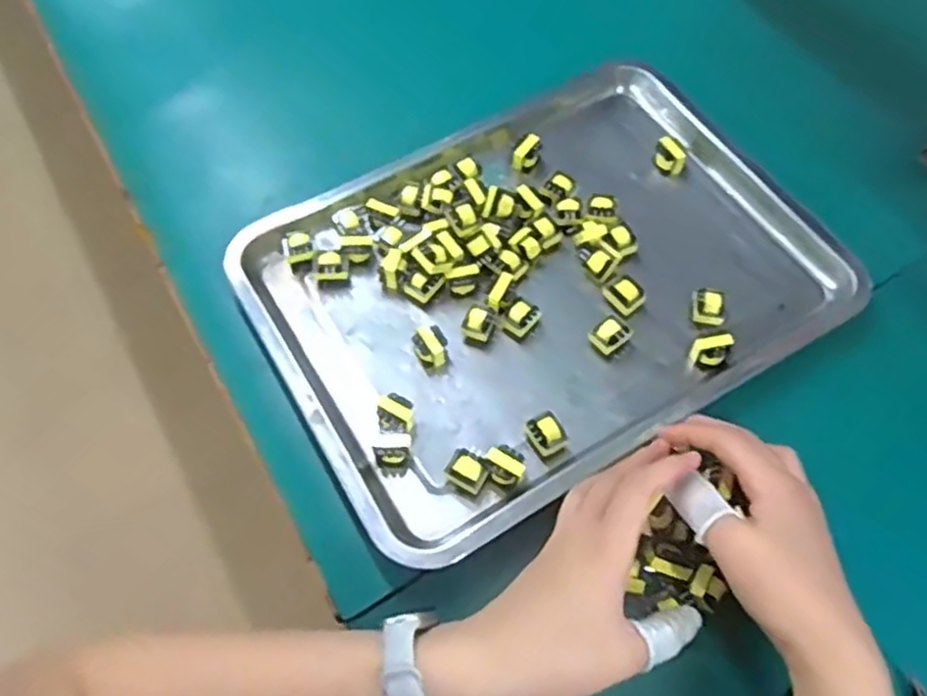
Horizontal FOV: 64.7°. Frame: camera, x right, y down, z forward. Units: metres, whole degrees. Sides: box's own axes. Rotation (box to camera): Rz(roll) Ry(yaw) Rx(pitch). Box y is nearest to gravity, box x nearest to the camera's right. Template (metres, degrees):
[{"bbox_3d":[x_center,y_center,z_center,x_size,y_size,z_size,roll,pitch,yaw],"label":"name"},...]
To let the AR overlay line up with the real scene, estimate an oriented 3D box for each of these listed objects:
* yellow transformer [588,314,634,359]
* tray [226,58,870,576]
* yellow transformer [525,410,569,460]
[{"bbox_3d":[0.105,-0.008,0.519,0.025,0.023,0.024,41,70,20],"label":"yellow transformer"},{"bbox_3d":[0.061,-0.056,0.543,0.399,0.035,0.295,-29,65,-14],"label":"tray"},{"bbox_3d":[0.054,0.058,0.481,0.022,0.020,0.025,-29,65,-14],"label":"yellow transformer"}]

